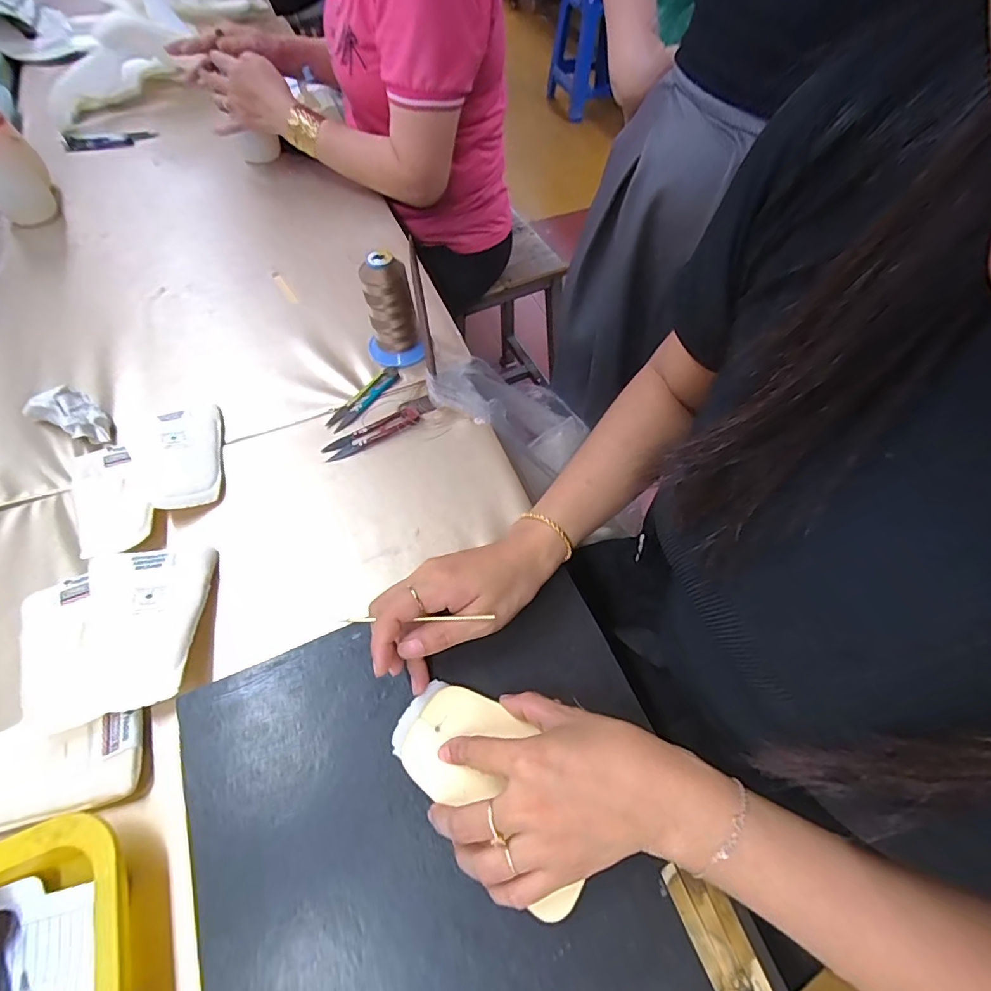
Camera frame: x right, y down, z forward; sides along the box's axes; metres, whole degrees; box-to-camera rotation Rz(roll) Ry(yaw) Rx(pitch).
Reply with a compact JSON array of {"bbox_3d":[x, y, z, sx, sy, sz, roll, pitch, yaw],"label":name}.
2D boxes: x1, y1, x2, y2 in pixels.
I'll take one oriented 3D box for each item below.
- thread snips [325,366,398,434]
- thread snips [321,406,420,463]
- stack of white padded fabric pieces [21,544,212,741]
[{"bbox_3d":[-0.141,-0.104,0.542,0.027,0.008,0.096,31,62,17],"label":"thread snips"},{"bbox_3d":[-0.126,-0.064,0.515,0.099,0.012,0.026,-26,62,-16],"label":"thread snips"},{"bbox_3d":[-0.299,0.106,0.396,0.139,0.024,0.130,-13,59,-9],"label":"stack of white padded fabric pieces"}]

